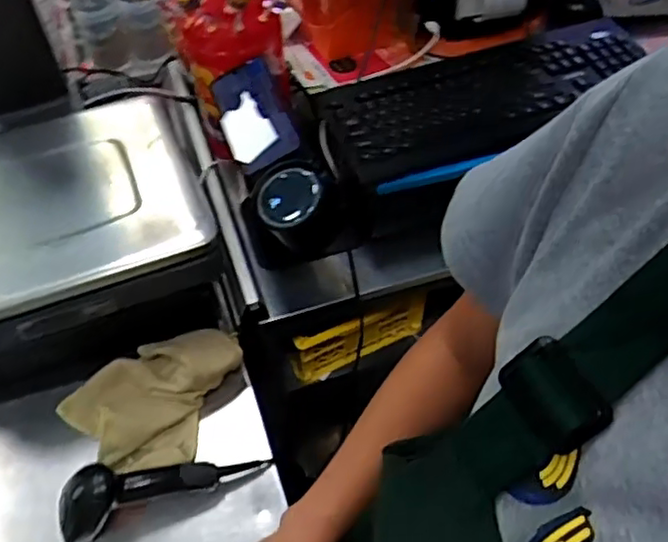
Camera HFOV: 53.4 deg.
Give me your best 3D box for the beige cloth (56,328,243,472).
[{"bbox_3d":[-0.189,0.135,0.740,0.192,0.062,0.147,-36,63,-24],"label":"beige cloth"}]

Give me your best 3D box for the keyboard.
[{"bbox_3d":[0.213,-0.237,0.867,0.468,0.036,0.165,-22,58,-17],"label":"keyboard"}]

